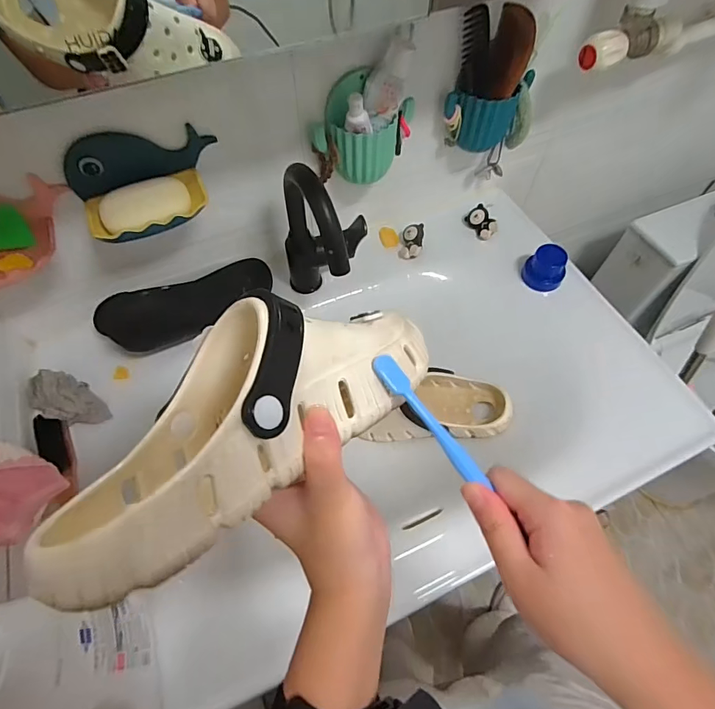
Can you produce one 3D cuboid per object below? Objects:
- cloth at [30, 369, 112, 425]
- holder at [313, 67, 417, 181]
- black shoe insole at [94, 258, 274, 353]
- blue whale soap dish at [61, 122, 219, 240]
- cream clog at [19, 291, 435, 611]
[{"bbox_3d":[-0.367,0.058,0.546,0.089,0.041,0.054,28,64,16],"label":"cloth"},{"bbox_3d":[0.010,-0.283,0.542,0.129,0.111,0.057,-8,60,-4],"label":"holder"},{"bbox_3d":[-0.239,-0.071,0.621,0.237,0.019,0.088,-21,90,-14],"label":"black shoe insole"},{"bbox_3d":[-0.225,-0.185,0.461,0.147,0.062,0.095,-18,61,-10],"label":"blue whale soap dish"},{"bbox_3d":[-0.055,0.022,0.231,0.098,0.081,0.218,38,52,20],"label":"cream clog"}]

